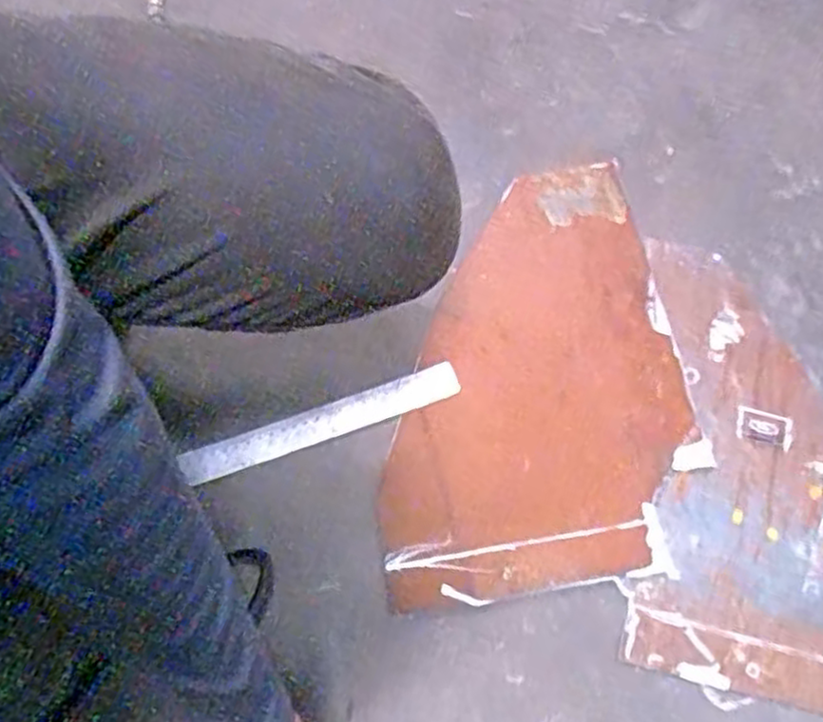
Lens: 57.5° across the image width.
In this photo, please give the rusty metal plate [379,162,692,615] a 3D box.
[{"bbox_3d":[0.087,0.008,0.630,0.254,0.010,0.350,-11,71,-1],"label":"rusty metal plate"}]

